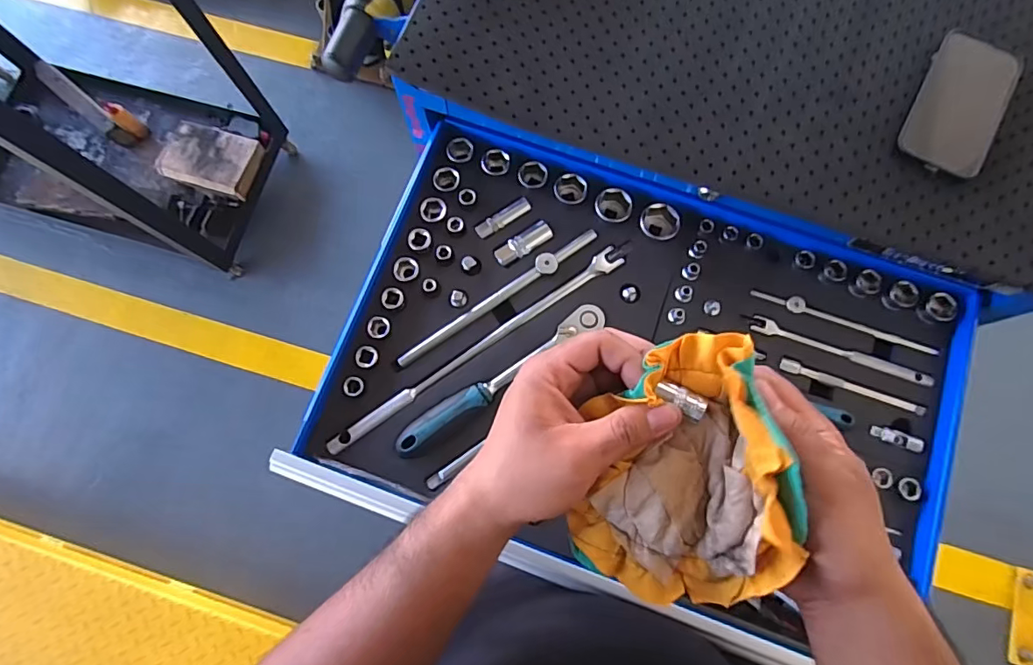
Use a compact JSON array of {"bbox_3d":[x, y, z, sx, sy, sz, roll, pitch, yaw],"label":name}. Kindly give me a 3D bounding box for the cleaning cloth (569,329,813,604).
[{"bbox_3d":[0.082,0.081,0.282,0.102,0.091,0.137,-11,73,-2],"label":"cleaning cloth"}]

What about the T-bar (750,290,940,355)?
[{"bbox_3d":[0.339,-0.012,0.534,0.191,0.014,0.017,17,79,5],"label":"T-bar"}]

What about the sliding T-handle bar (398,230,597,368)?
[{"bbox_3d":[-0.017,-0.039,0.539,0.244,0.019,0.018,-34,80,-5],"label":"sliding T-handle bar"}]

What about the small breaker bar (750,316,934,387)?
[{"bbox_3d":[0.332,0.019,0.528,0.180,0.012,0.016,18,79,5],"label":"small breaker bar"}]

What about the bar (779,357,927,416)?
[{"bbox_3d":[0.337,0.055,0.521,0.144,0.017,0.013,17,79,5],"label":"bar"}]

